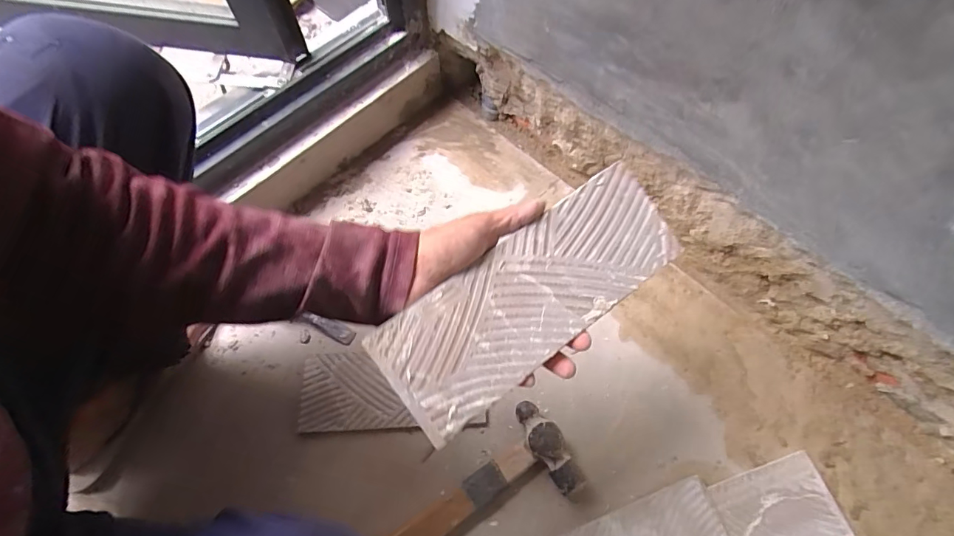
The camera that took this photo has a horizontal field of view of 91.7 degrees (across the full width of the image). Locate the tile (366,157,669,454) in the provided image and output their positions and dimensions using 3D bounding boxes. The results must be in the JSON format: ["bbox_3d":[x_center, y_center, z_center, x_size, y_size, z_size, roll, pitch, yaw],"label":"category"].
[{"bbox_3d":[0.045,0.020,0.360,0.249,0.005,0.093,-36,91,-13],"label":"tile"}]

